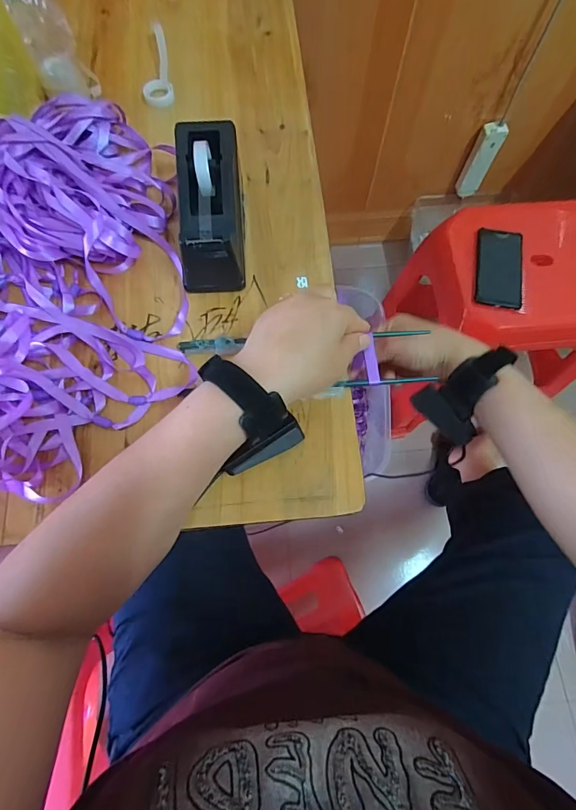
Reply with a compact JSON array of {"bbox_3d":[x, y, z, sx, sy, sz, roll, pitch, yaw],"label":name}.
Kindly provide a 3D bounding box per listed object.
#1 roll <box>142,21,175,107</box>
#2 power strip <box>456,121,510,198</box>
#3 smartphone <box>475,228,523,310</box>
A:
[{"bbox_3d":[-0.159,-0.406,0.481,0.033,0.025,0.108,-8,72,-3],"label":"roll"},{"bbox_3d":[0.487,-0.613,1.015,0.058,0.188,0.022,18,72,5],"label":"power strip"},{"bbox_3d":[0.363,-0.236,0.686,0.077,0.014,0.152,11,72,4],"label":"smartphone"}]

